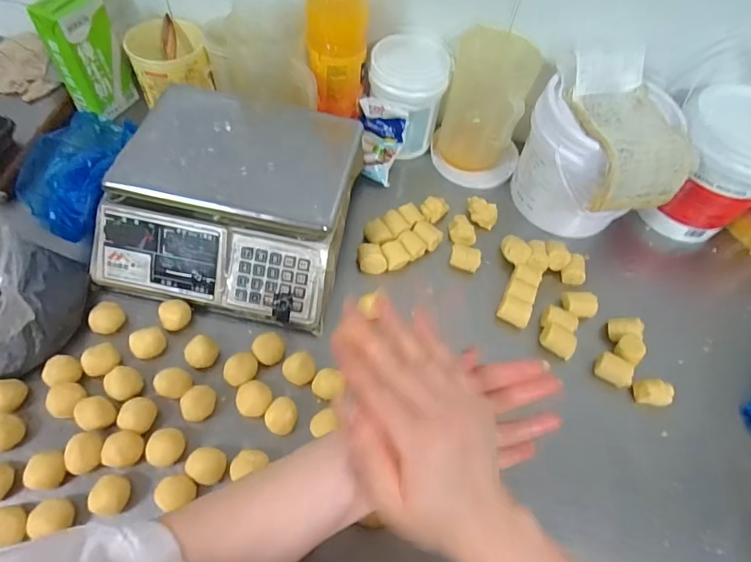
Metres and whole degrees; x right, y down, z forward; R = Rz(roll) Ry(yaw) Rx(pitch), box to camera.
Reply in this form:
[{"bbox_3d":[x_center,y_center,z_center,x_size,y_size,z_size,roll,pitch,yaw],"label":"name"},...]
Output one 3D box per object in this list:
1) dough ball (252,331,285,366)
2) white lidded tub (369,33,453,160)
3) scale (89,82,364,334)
[{"bbox_3d":[-0.144,0.093,0.634,0.041,0.029,0.037,-23,64,-19],"label":"dough ball"},{"bbox_3d":[0.057,-0.317,0.811,0.115,0.174,0.117,3,59,-5],"label":"white lidded tub"},{"bbox_3d":[-0.201,-0.128,0.694,0.329,0.108,0.326,13,58,2],"label":"scale"}]

